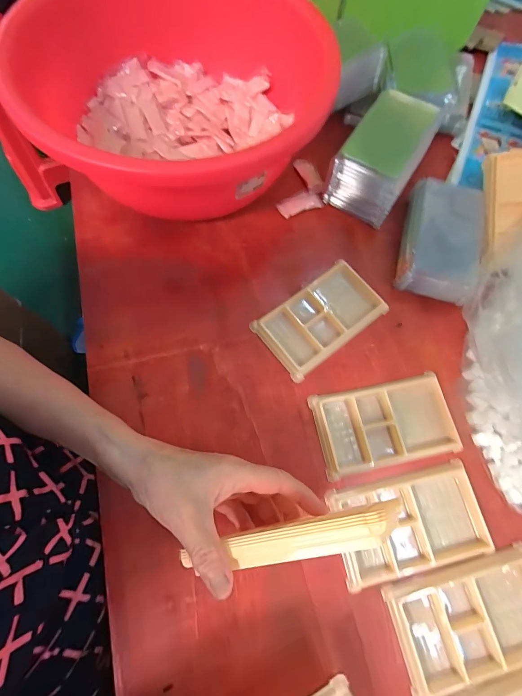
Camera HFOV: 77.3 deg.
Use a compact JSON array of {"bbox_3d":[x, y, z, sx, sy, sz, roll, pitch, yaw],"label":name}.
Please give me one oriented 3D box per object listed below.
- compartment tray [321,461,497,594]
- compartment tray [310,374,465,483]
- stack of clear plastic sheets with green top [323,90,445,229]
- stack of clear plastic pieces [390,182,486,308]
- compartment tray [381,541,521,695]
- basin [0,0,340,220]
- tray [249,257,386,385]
[{"bbox_3d":[0.134,0.159,0.297,0.132,0.011,0.077,-12,73,-6],"label":"compartment tray"},{"bbox_3d":[0.122,0.075,0.323,0.132,0.012,0.078,-12,73,-6],"label":"compartment tray"},{"bbox_3d":[0.135,-0.216,0.380,0.079,0.081,0.113,31,73,7],"label":"stack of clear plastic sheets with green top"},{"bbox_3d":[0.205,-0.118,0.374,0.087,0.046,0.139,16,72,3],"label":"stack of clear plastic pieces"},{"bbox_3d":[0.181,0.227,0.275,0.136,0.012,0.076,-14,73,-7],"label":"compartment tray"},{"bbox_3d":[-0.078,-0.256,0.362,0.273,0.127,0.280,1,72,-2],"label":"basin"},{"bbox_3d":[0.064,-0.033,0.355,0.131,0.015,0.079,-40,78,-13],"label":"tray"}]

